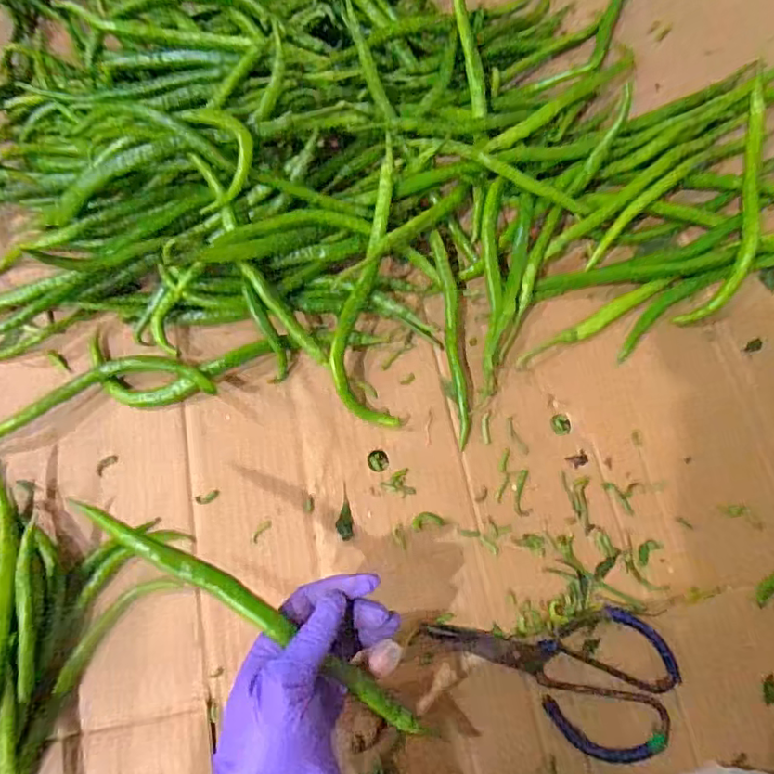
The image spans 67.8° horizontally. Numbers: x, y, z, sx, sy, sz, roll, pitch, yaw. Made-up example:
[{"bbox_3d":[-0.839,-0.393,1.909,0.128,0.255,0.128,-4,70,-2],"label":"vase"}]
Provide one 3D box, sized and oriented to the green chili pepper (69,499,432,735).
[{"bbox_3d":[-0.077,0.137,0.344,0.247,0.025,0.018,35,74,-2],"label":"green chili pepper"}]

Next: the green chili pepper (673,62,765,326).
[{"bbox_3d":[0.339,-0.175,0.546,0.053,0.051,0.255,20,72,8],"label":"green chili pepper"}]

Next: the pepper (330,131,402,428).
[{"bbox_3d":[-0.008,-0.094,0.506,0.061,0.026,0.250,7,85,3],"label":"pepper"}]

